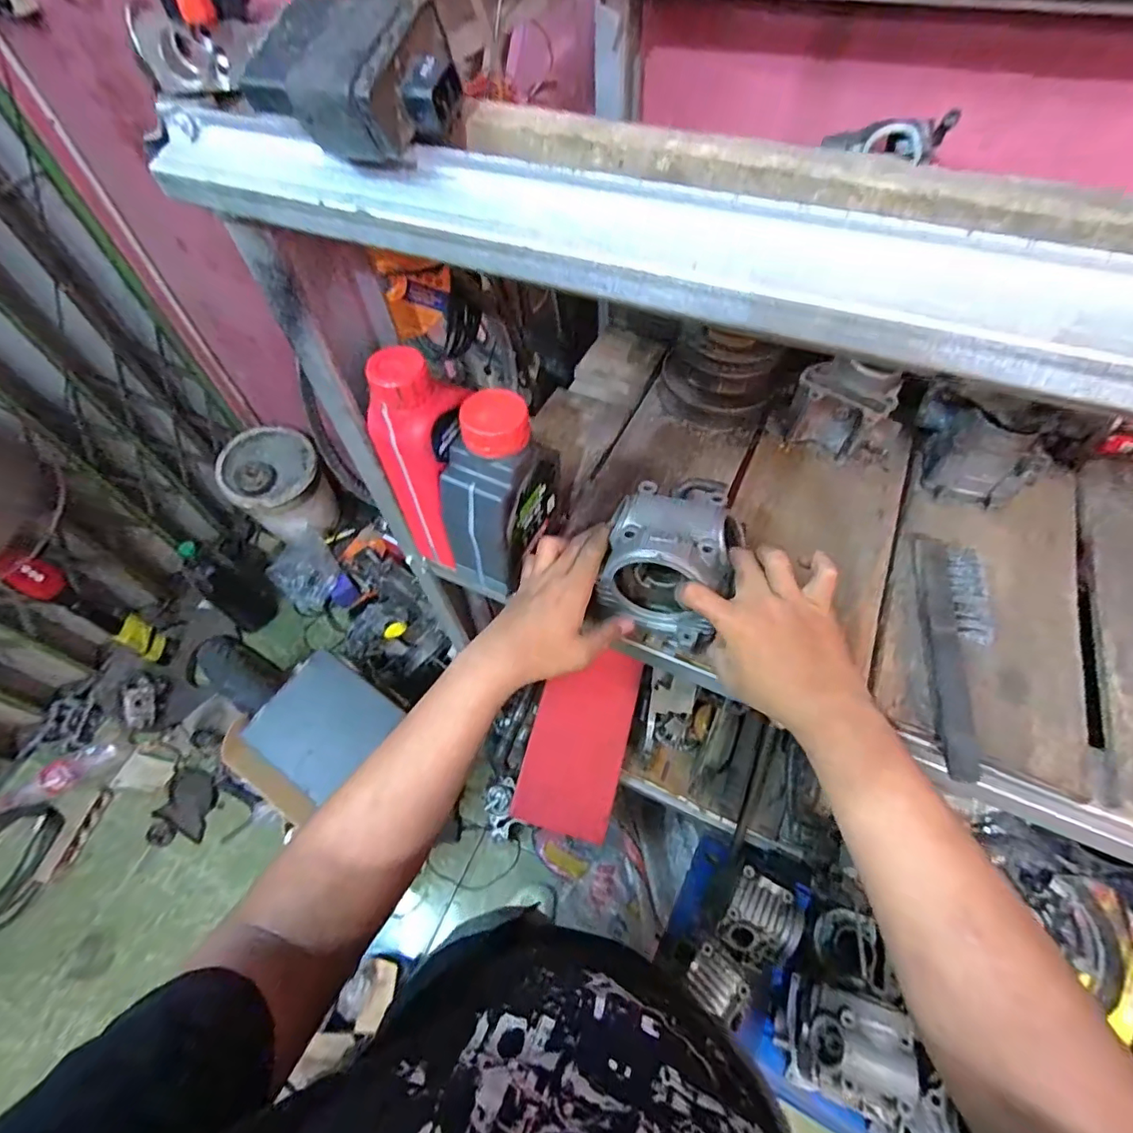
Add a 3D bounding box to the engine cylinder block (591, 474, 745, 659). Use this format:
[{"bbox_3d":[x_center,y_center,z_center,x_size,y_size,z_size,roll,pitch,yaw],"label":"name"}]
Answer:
[{"bbox_3d":[0.100,-0.014,0.501,0.103,0.105,0.134,17,59,14],"label":"engine cylinder block"}]

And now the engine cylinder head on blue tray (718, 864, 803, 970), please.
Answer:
[{"bbox_3d":[0.301,0.556,0.843,0.101,0.073,0.114,27,62,19],"label":"engine cylinder head on blue tray"}]

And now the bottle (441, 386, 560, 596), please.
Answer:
[{"bbox_3d":[-0.060,-0.071,0.482,0.066,0.172,0.109,21,61,16],"label":"bottle"}]

